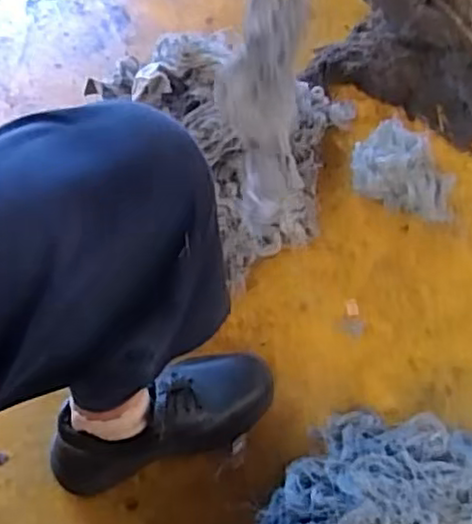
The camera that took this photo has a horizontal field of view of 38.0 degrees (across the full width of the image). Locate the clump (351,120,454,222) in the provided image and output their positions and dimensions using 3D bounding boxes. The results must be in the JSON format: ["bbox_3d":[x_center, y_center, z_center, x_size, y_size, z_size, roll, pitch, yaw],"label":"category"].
[{"bbox_3d":[0.249,-0.135,1.005,0.158,0.076,0.097,20,55,10],"label":"clump"}]

